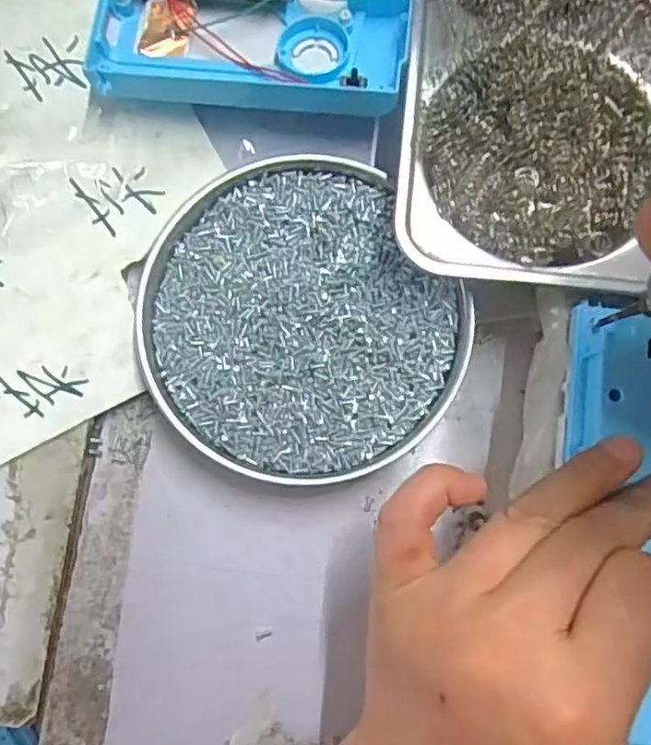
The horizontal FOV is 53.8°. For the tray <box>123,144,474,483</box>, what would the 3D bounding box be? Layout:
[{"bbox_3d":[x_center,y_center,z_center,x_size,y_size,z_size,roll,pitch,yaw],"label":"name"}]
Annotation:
[{"bbox_3d":[-0.012,-0.021,0.275,0.125,0.015,0.136,0,84,1],"label":"tray"}]

